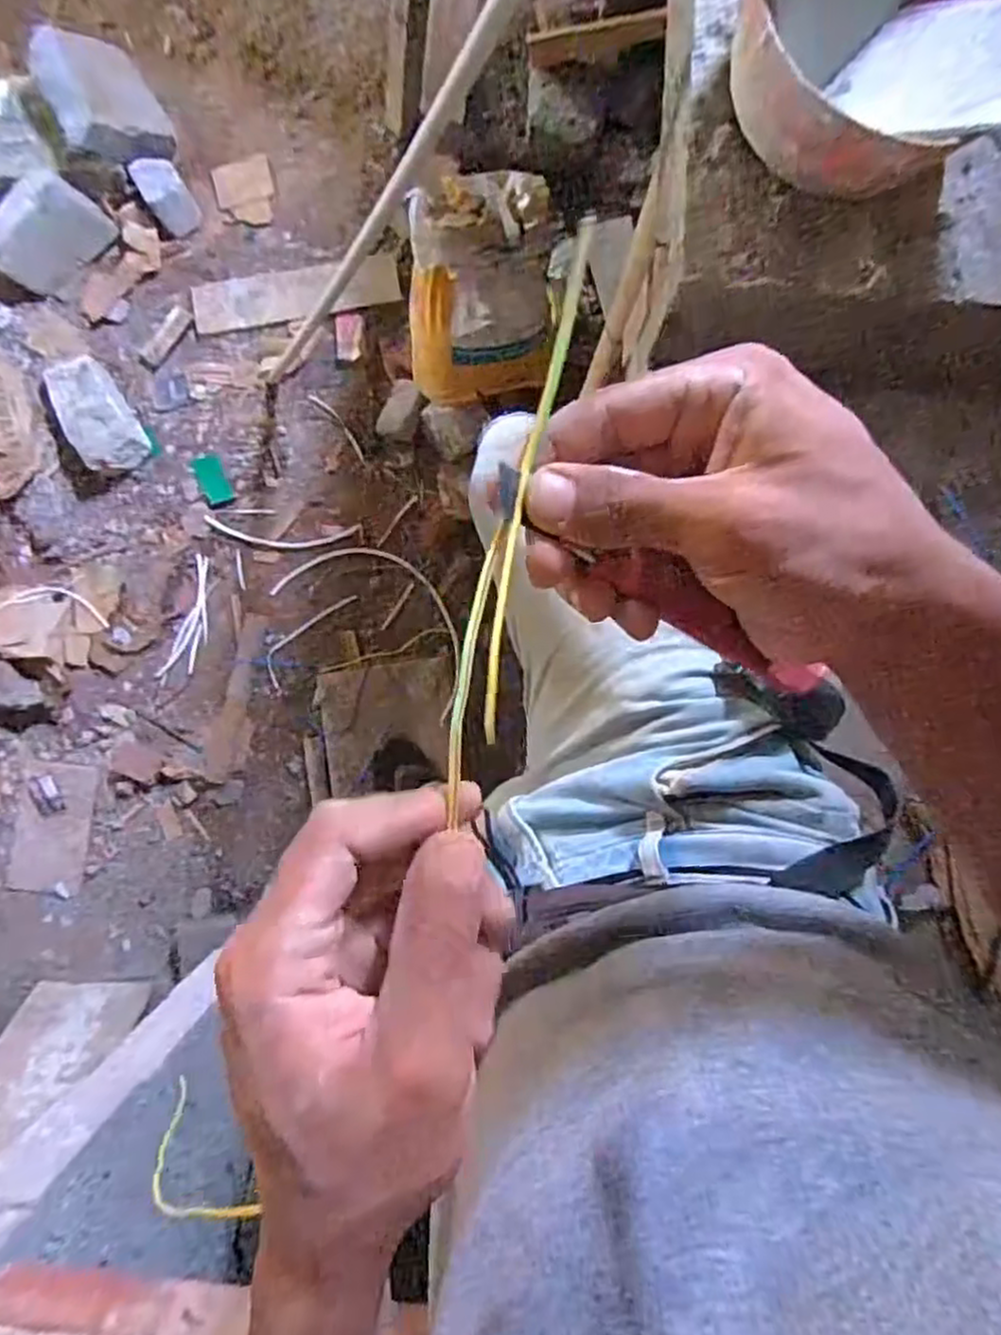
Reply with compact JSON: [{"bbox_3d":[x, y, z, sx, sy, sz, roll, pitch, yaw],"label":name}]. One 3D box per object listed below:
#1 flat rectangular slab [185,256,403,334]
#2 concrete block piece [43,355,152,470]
[{"bbox_3d":[-0.388,-0.707,1.368,0.400,0.025,0.082,-6,115,7],"label":"flat rectangular slab"},{"bbox_3d":[-0.761,-0.476,1.344,0.120,0.081,0.221,-29,90,0],"label":"concrete block piece"}]

